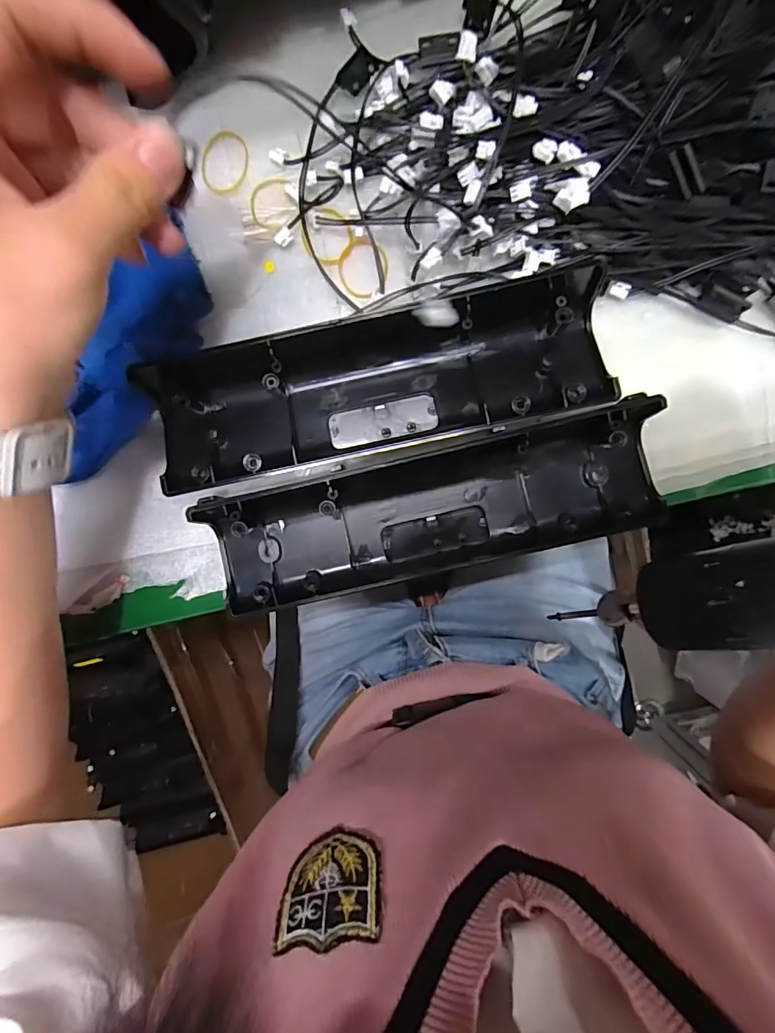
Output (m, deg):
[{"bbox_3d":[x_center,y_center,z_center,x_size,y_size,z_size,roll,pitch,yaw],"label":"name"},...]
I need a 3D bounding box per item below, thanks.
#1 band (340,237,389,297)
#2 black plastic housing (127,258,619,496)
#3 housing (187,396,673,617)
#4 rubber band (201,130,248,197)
[{"bbox_3d":[-0.014,-0.140,0.267,0.029,0.005,0.031,0,87,4],"label":"band"},{"bbox_3d":[-0.006,-0.074,0.260,0.245,0.024,0.080,-12,92,3],"label":"black plastic housing"},{"bbox_3d":[0.025,-0.002,0.266,0.246,0.033,0.070,-13,92,3],"label":"housing"},{"bbox_3d":[-0.091,-0.198,0.264,0.023,0.004,0.035,8,93,2],"label":"rubber band"}]

